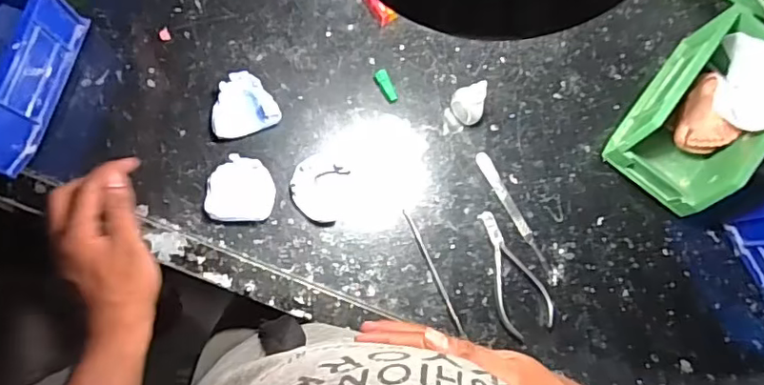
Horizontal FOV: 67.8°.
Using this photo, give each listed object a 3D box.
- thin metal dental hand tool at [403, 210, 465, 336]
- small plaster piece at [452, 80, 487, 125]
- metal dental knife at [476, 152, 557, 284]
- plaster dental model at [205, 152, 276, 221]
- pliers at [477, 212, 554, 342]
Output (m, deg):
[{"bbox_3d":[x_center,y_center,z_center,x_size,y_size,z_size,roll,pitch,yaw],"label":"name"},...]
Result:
[{"bbox_3d":[0.050,0.077,0.554,0.005,0.007,0.130,-23,85,-6],"label":"thin metal dental hand tool"},{"bbox_3d":[0.083,-0.085,0.554,0.025,0.068,0.030,-6,83,-4],"label":"small plaster piece"},{"bbox_3d":[0.137,0.025,0.571,0.014,0.006,0.146,-30,86,-7],"label":"metal dental knife"},{"bbox_3d":[-0.134,-0.003,0.542,0.062,0.023,0.059,0,83,-4],"label":"plaster dental model"},{"bbox_3d":[0.122,0.081,0.558,0.053,0.010,0.124,-31,86,-7],"label":"pliers"}]

